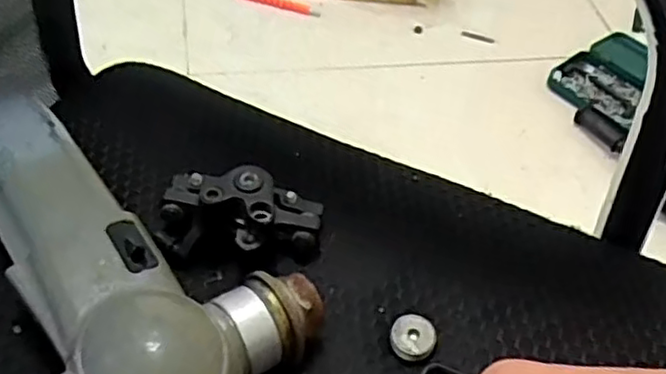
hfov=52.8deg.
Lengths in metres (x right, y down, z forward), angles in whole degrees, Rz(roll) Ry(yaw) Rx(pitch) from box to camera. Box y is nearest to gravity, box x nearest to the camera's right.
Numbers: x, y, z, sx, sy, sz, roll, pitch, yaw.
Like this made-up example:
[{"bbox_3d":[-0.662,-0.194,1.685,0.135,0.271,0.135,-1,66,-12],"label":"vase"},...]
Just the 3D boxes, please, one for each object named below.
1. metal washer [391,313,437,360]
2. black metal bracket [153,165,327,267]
[{"bbox_3d":[0.038,0.072,0.320,0.021,0.006,0.021,15,50,8],"label":"metal washer"},{"bbox_3d":[-0.047,0.012,0.344,0.081,0.035,0.041,7,49,2],"label":"black metal bracket"}]

